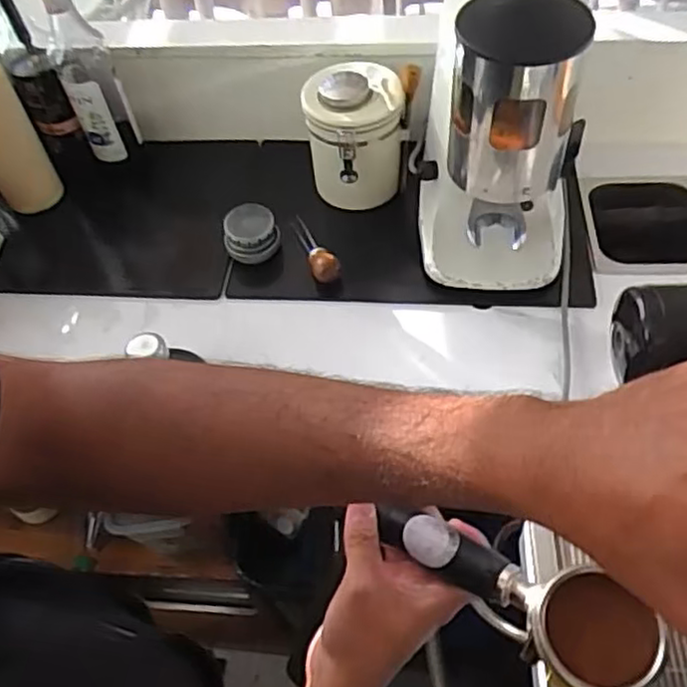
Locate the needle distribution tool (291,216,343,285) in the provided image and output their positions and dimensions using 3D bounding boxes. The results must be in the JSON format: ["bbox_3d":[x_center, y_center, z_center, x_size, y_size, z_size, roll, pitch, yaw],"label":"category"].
[{"bbox_3d":[-0.039,-0.122,0.862,0.032,0.030,0.116,-23,55,-11],"label":"needle distribution tool"}]

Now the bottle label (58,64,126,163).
[{"bbox_3d":[-0.333,-0.304,0.912,0.044,0.136,0.042,-24,56,-12],"label":"bottle label"}]

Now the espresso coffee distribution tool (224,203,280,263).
[{"bbox_3d":[-0.118,-0.141,0.868,0.070,0.054,0.058,-16,54,-6],"label":"espresso coffee distribution tool"}]

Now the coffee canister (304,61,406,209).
[{"bbox_3d":[0.015,-0.258,0.878,0.117,0.157,0.117,-4,54,2],"label":"coffee canister"}]

